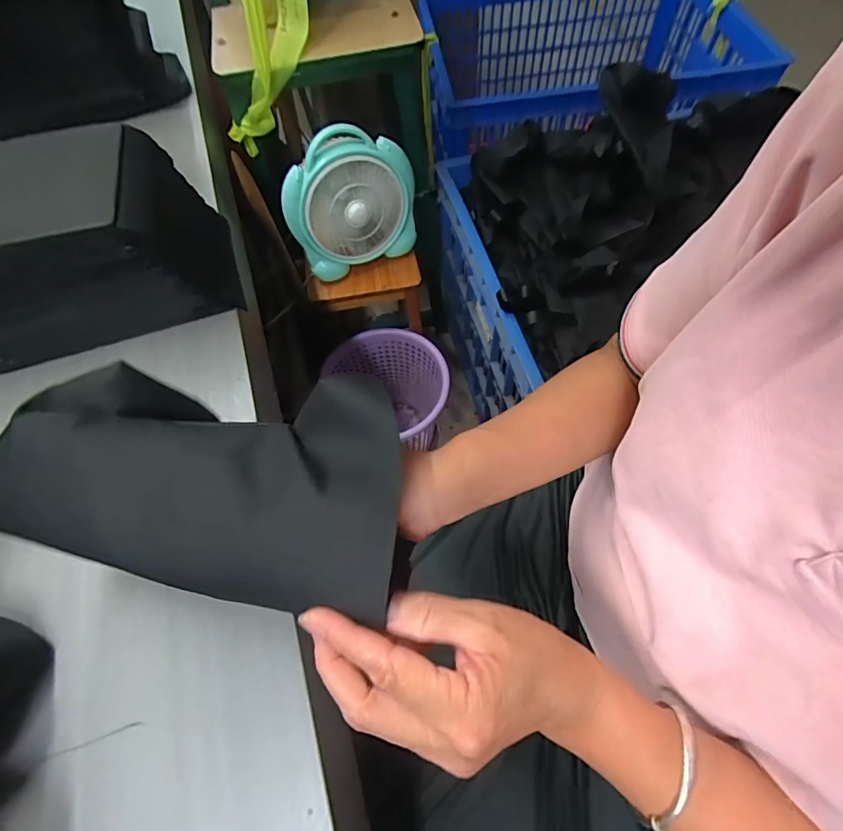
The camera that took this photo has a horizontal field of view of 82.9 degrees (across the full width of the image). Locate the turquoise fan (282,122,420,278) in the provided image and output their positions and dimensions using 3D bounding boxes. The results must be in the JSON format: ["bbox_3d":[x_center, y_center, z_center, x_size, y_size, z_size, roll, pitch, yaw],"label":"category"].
[{"bbox_3d":[-0.128,-0.388,0.873,0.236,0.216,0.111,-13,62,-4],"label":"turquoise fan"}]

